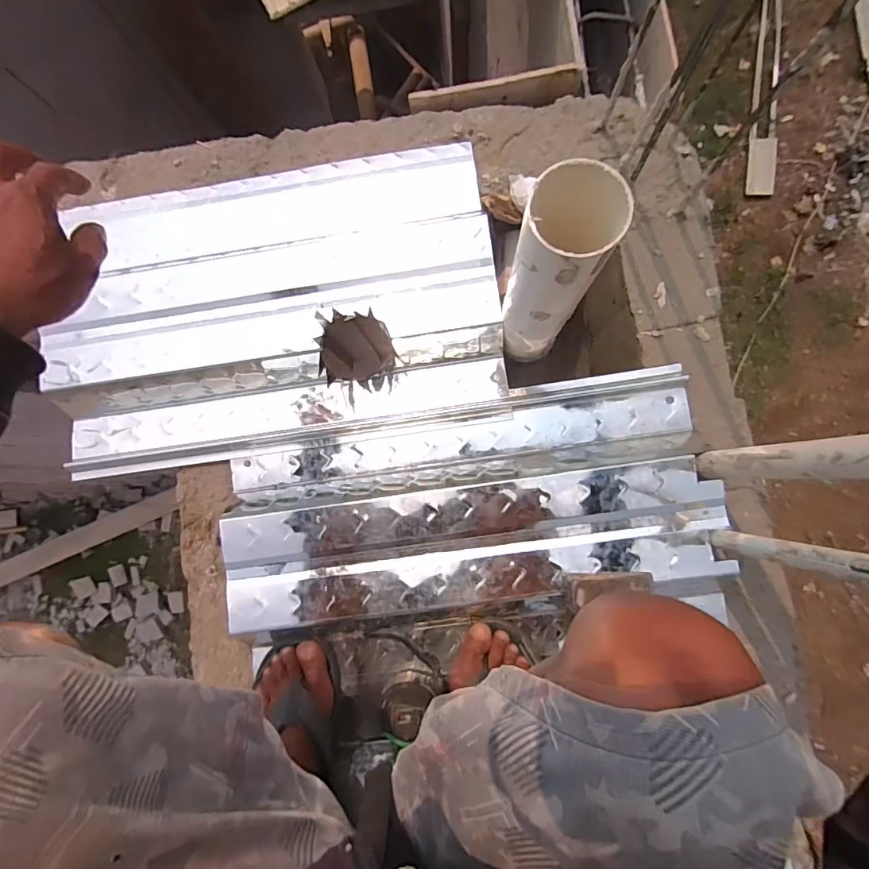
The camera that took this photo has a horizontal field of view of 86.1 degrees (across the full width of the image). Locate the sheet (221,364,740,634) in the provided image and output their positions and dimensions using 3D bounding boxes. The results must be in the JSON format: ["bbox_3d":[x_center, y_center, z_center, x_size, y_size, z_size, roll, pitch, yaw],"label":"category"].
[{"bbox_3d":[0.035,0.083,0.575,0.583,0.054,0.240,-11,85,4],"label":"sheet"}]

